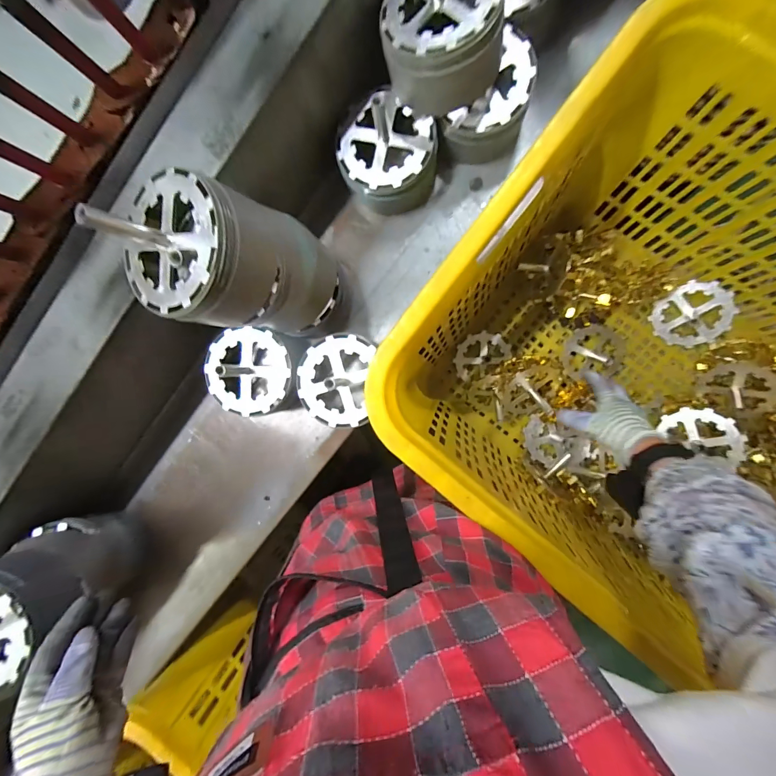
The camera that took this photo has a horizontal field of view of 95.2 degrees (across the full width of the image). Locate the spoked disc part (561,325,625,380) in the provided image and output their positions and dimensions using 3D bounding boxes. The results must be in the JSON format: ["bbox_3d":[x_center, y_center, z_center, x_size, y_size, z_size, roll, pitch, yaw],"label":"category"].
[{"bbox_3d":[0.414,-0.069,0.698,0.118,0.081,0.101,8,95,7],"label":"spoked disc part"}]

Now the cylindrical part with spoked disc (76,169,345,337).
[{"bbox_3d":[-0.149,-0.130,0.397,0.113,0.295,0.118,16,96,27],"label":"cylindrical part with spoked disc"}]

